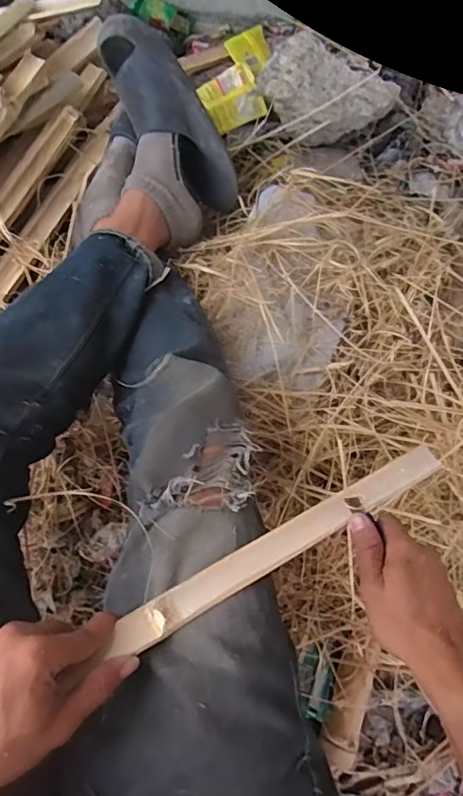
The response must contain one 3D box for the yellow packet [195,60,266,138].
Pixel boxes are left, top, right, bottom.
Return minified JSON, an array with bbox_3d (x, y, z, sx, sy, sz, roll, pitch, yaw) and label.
[{"bbox_3d":[-0.002,-0.552,0.967,0.117,0.018,0.103,-28,95,2],"label":"yellow packet"}]

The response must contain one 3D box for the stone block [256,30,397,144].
[{"bbox_3d":[0.165,-0.544,0.931,0.218,0.085,0.156,33,68,9],"label":"stone block"}]

